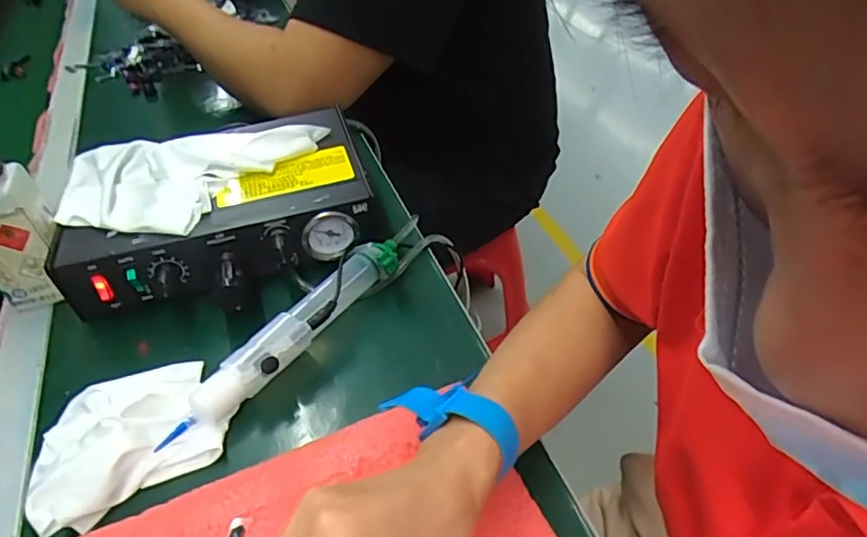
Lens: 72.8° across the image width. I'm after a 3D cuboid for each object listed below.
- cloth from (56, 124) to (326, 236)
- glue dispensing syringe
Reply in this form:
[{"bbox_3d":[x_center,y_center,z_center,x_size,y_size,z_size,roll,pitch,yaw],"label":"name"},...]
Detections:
[{"bbox_3d":[-0.199,-0.075,0.470,0.203,0.026,0.118,-5,43,1],"label":"cloth"},{"bbox_3d":[-0.093,0.045,0.403,0.032,0.032,0.197,25,51,29],"label":"glue dispensing syringe"}]

